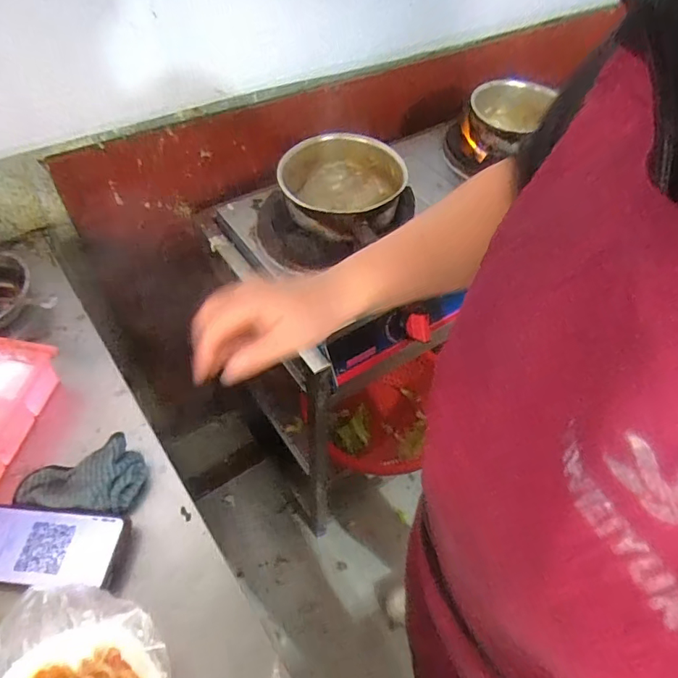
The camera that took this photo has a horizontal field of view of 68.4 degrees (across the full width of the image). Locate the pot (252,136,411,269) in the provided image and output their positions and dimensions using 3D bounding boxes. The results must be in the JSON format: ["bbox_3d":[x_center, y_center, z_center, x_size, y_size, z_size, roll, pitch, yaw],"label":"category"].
[{"bbox_3d":[-0.006,-0.223,0.786,0.235,0.104,0.201,-5,53,-7],"label":"pot"}]

